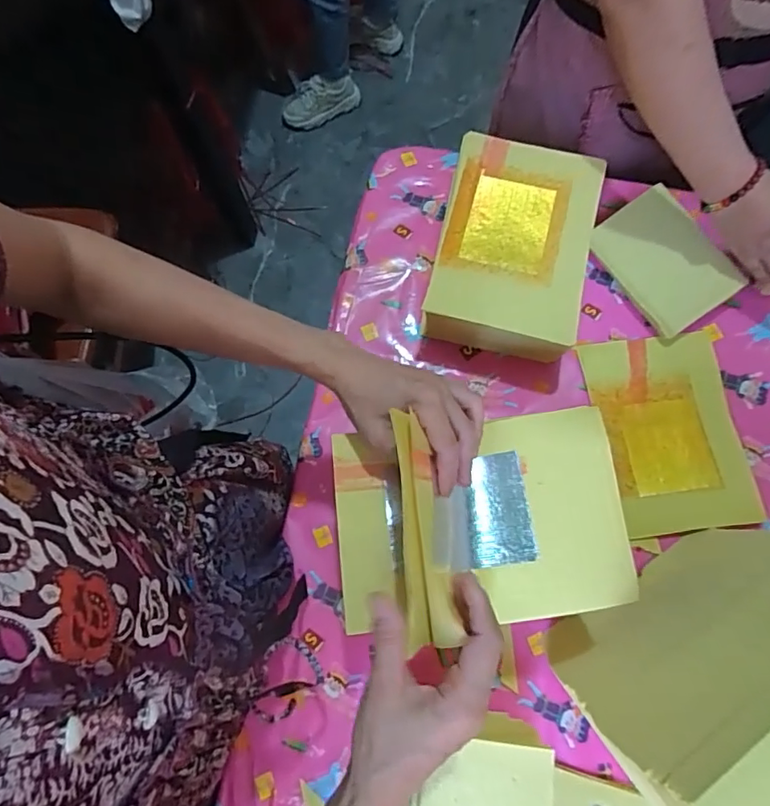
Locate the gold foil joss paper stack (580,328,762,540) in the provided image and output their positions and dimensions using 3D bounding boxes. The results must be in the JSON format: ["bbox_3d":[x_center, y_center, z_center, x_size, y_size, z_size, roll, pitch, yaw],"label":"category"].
[{"bbox_3d":[0.331,0.032,0.620,0.160,0.010,0.227,-8,75,-1],"label":"gold foil joss paper stack"}]

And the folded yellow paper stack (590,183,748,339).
[{"bbox_3d":[0.337,-0.172,0.645,0.103,0.012,0.158,-36,83,16],"label":"folded yellow paper stack"}]

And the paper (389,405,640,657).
[{"bbox_3d":[0.100,0.091,0.407,0.173,0.088,0.172,-6,75,0],"label":"paper"}]

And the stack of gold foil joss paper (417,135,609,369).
[{"bbox_3d":[0.148,-0.178,0.627,0.165,0.094,0.230,12,76,4],"label":"stack of gold foil joss paper"}]

